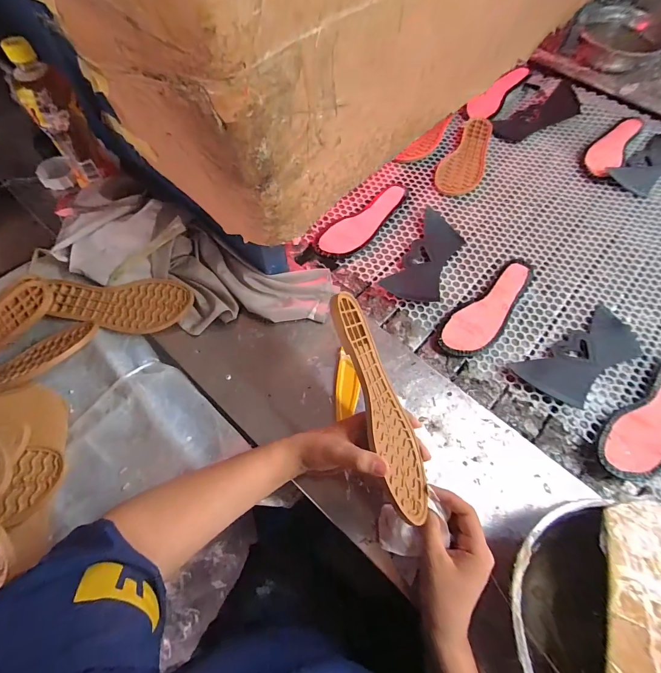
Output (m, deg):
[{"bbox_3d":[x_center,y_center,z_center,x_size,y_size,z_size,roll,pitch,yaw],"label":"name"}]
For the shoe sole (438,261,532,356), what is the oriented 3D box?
[{"bbox_3d":[0.257,-0.045,0.543,0.219,0.013,0.069,-40,69,-18],"label":"shoe sole"}]

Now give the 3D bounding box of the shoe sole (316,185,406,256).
[{"bbox_3d":[0.066,-0.212,0.627,0.217,0.012,0.074,-38,68,-17],"label":"shoe sole"}]

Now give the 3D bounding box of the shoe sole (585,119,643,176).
[{"bbox_3d":[0.594,-0.405,0.716,0.064,0.008,0.225,33,68,16],"label":"shoe sole"}]

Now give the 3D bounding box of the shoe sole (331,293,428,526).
[{"bbox_3d":[0.054,0.067,0.359,0.010,0.077,0.234,-23,77,31],"label":"shoe sole"}]

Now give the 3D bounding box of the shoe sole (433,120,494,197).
[{"bbox_3d":[0.284,-0.374,0.703,0.085,0.019,0.220,25,66,13],"label":"shoe sole"}]

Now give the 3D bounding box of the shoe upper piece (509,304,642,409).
[{"bbox_3d":[0.381,0.030,0.509,0.203,0.018,0.089,-29,66,-13],"label":"shoe upper piece"}]

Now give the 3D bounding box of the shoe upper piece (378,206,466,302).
[{"bbox_3d":[0.174,-0.143,0.592,0.090,0.013,0.208,29,67,15],"label":"shoe upper piece"}]

